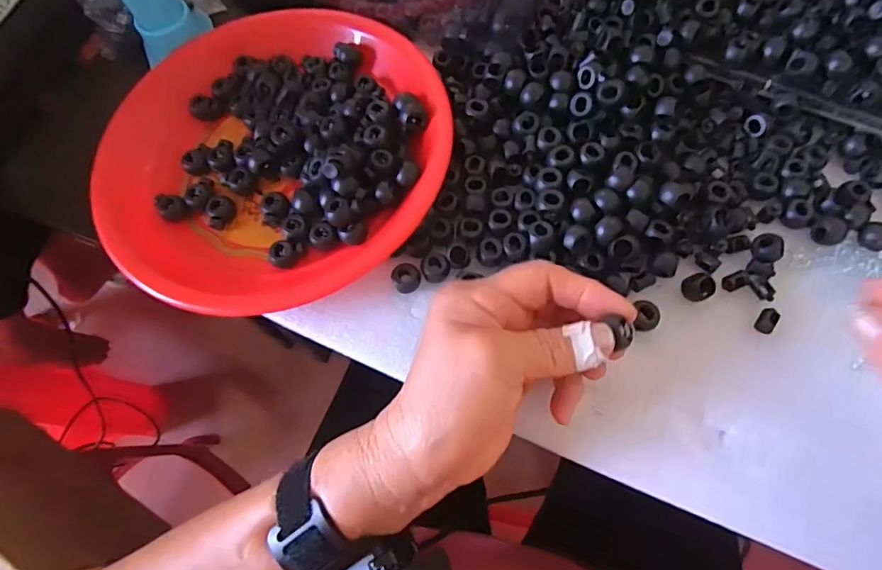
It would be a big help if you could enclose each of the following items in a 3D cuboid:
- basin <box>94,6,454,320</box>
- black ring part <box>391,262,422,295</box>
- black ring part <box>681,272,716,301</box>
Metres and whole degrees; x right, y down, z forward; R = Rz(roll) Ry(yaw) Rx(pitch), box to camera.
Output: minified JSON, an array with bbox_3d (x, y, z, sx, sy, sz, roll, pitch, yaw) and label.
[{"bbox_3d":[-0.112,-0.093,0.345,0.220,0.035,0.218,-1,69,2],"label":"basin"},{"bbox_3d":[-0.021,-0.004,0.311,0.017,0.010,0.015,-18,70,-5],"label":"black ring part"},{"bbox_3d":[0.149,0.002,0.303,0.015,0.012,0.016,-1,69,2],"label":"black ring part"}]

